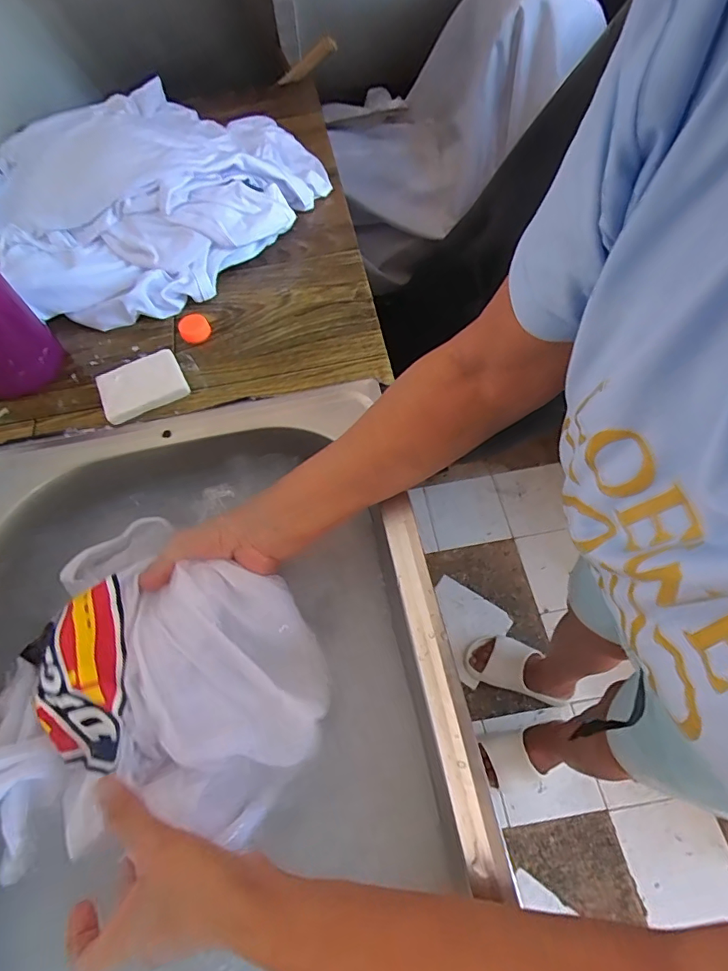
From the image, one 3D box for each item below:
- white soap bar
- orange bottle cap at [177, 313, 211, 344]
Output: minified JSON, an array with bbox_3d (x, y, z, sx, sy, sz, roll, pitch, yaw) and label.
[{"bbox_3d":[-0.220,-0.099,0.480,0.080,0.018,0.058,-26,63,-11],"label":"white soap bar"},{"bbox_3d":[-0.183,-0.170,0.523,0.032,0.016,0.028,-27,63,-12],"label":"orange bottle cap"}]

